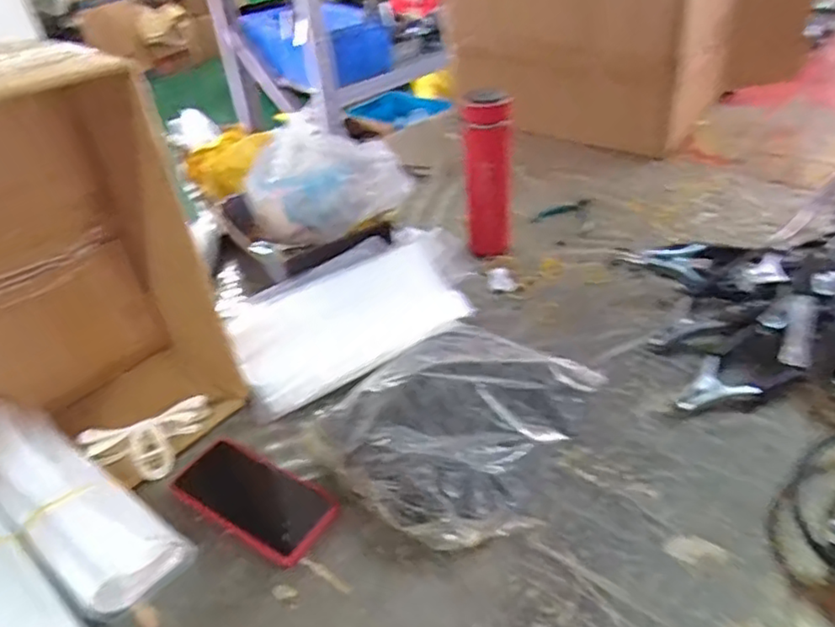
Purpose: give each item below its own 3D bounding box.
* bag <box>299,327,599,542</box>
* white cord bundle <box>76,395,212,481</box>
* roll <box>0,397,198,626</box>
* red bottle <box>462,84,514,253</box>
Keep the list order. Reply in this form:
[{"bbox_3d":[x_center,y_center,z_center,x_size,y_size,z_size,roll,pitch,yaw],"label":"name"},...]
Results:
[{"bbox_3d":[0.045,0.108,0.662,0.228,0.073,0.262,28,47,36],"label":"bag"},{"bbox_3d":[-0.283,0.137,0.690,0.131,0.041,0.065,-21,37,-19],"label":"white cord bundle"},{"bbox_3d":[-0.335,0.181,0.604,0.259,0.088,0.095,19,42,32],"label":"roll"},{"bbox_3d":[0.102,-0.197,0.935,0.062,0.235,0.069,-4,34,4],"label":"red bottle"}]

